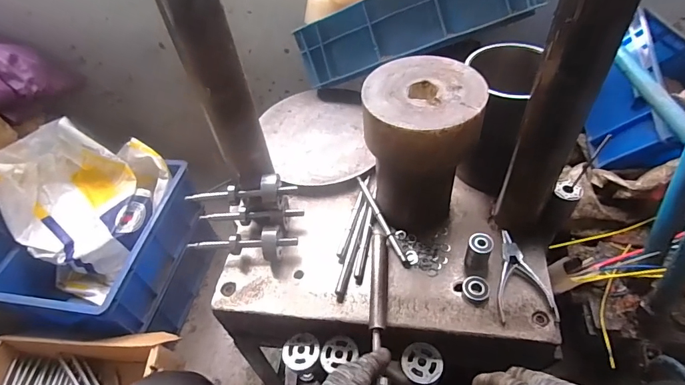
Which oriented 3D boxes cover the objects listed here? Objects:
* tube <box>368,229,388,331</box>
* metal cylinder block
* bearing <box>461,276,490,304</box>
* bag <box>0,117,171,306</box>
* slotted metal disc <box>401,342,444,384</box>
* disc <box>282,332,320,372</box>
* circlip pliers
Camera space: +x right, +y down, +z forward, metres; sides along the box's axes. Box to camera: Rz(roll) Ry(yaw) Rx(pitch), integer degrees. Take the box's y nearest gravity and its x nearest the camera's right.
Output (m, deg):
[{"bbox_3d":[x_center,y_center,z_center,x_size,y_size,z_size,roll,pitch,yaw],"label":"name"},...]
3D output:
[{"bbox_3d":[0.050,0.114,0.561,0.023,0.016,0.153,0,49,7],"label":"tube"},{"bbox_3d":[0.105,-0.051,0.566,0.143,0.218,0.142,-2,49,5],"label":"metal cylinder block"},{"bbox_3d":[0.179,0.129,0.543,0.036,0.012,0.039,-3,49,4],"label":"bearing"},{"bbox_3d":[-0.574,0.014,0.929,0.293,0.242,0.322,26,57,26],"label":"bag"},{"bbox_3d":[0.104,0.222,0.532,0.049,0.007,0.055,-27,52,-16],"label":"slotted metal disc"},{"bbox_3d":[-0.058,0.220,0.563,0.053,0.007,0.048,29,58,28],"label":"disc"},{"bbox_3d":[0.233,0.111,0.549,0.068,0.014,0.130,-4,49,3],"label":"circlip pliers"}]

